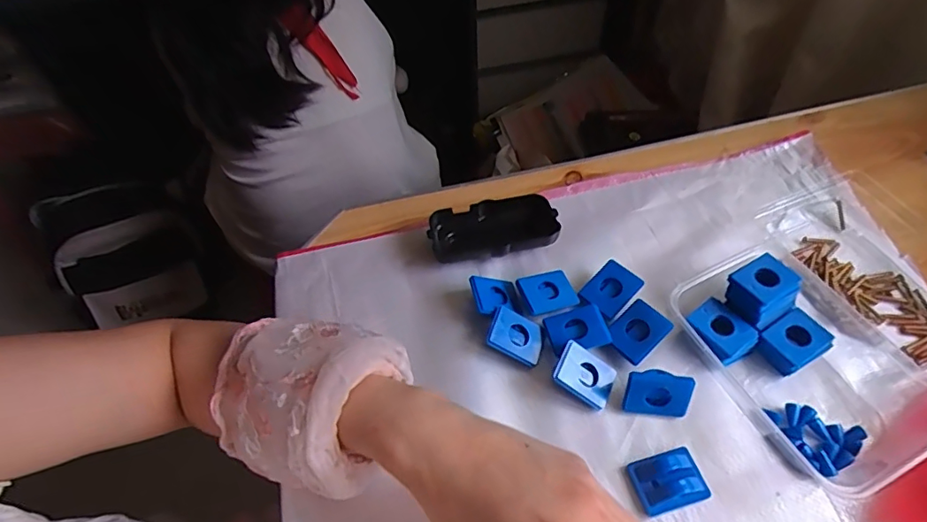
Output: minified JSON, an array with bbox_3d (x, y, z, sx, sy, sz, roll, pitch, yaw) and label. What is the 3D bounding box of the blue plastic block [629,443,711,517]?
[{"bbox_3d":[0.135,0.144,0.342,0.044,0.012,0.034,-16,55,-6],"label":"blue plastic block"}]

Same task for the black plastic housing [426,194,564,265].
[{"bbox_3d":[0.025,-0.028,0.457,0.107,0.024,0.052,-11,54,-5],"label":"black plastic housing"}]

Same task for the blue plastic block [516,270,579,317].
[{"bbox_3d":[0.068,0.024,0.419,0.041,0.010,0.035,-19,55,-11],"label":"blue plastic block"}]

